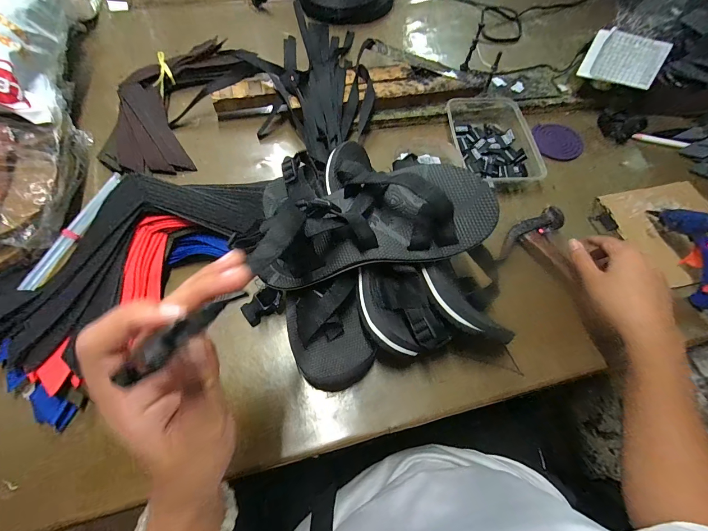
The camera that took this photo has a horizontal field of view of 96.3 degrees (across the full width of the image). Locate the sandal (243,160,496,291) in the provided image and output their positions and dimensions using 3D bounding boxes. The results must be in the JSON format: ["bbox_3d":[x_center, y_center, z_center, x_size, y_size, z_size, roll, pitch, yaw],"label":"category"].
[{"bbox_3d":[0.009,-0.043,0.300,0.227,0.055,0.088,-15,64,6],"label":"sandal"}]

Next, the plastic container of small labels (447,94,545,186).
[{"bbox_3d":[0.210,-0.199,0.498,0.121,0.033,0.174,-2,63,-4],"label":"plastic container of small labels"}]

